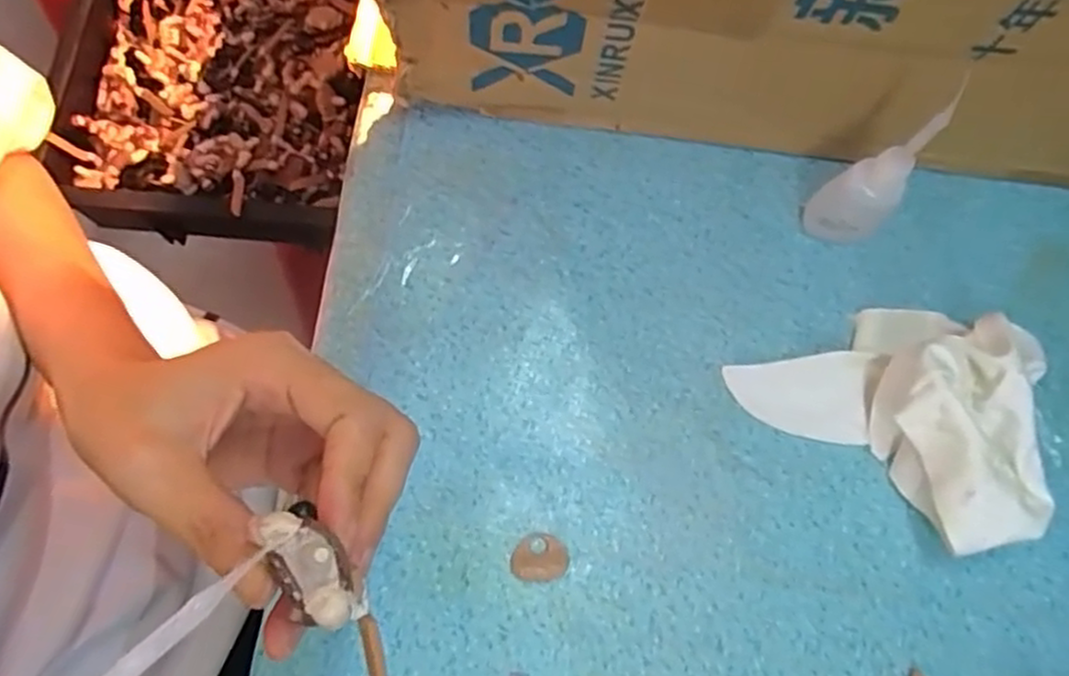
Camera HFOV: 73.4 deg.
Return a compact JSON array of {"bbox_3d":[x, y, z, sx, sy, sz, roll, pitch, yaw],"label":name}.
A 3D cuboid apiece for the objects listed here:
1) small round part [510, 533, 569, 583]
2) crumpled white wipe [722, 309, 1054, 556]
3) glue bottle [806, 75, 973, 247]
[{"bbox_3d":[0.003,0.095,0.308,0.024,0.009,0.020,15,72,0],"label":"small round part"},{"bbox_3d":[0.173,0.023,0.323,0.133,0.040,0.101,40,75,9],"label":"crumpled white wipe"},{"bbox_3d":[0.158,-0.075,0.323,0.032,0.101,0.030,1,73,-4],"label":"glue bottle"}]

